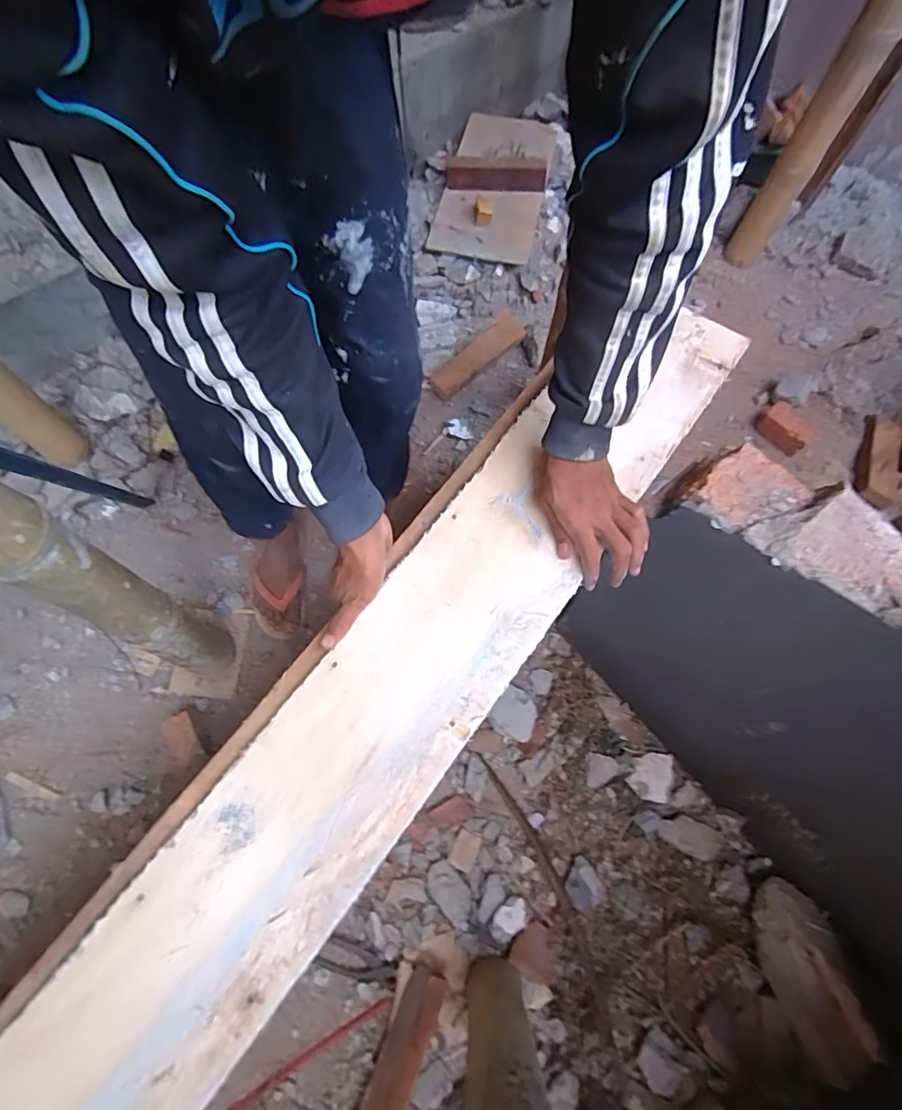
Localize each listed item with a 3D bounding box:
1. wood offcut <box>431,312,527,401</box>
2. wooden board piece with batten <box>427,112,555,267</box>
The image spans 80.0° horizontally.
[{"bbox_3d":[0.059,-0.452,1.219,0.074,0.030,0.280,40,71,14],"label":"wood offcut"},{"bbox_3d":[0.104,-0.908,1.314,0.242,0.036,0.408,11,78,5],"label":"wooden board piece with batten"}]

